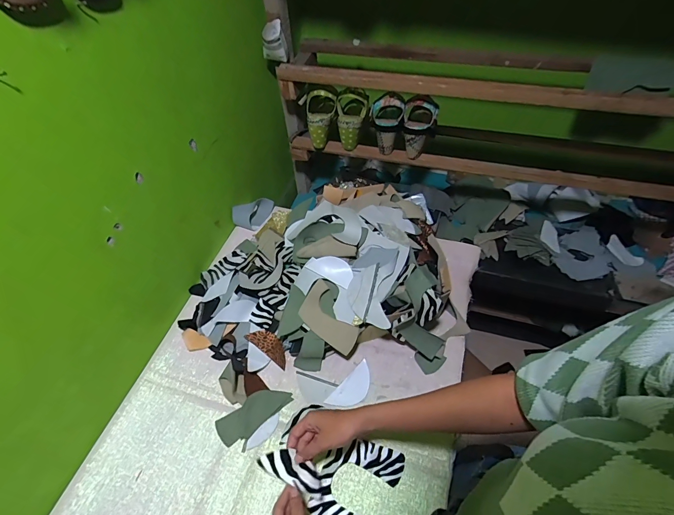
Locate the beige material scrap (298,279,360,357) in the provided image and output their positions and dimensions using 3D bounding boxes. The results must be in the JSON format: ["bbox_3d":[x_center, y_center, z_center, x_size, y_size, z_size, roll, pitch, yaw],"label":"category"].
[{"bbox_3d":[-0.015,0.118,0.662,0.079,0.011,0.136,-43,75,-6],"label":"beige material scrap"}]

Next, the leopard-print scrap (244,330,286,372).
[{"bbox_3d":[-0.136,0.178,0.702,0.101,0.021,0.039,30,59,22],"label":"leopard-print scrap"}]

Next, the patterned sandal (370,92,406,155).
[{"bbox_3d":[0.125,-0.334,0.872,0.079,0.128,0.059,4,51,6],"label":"patterned sandal"}]

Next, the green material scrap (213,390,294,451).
[{"bbox_3d":[-0.153,0.280,0.629,0.069,0.026,0.129,35,60,25],"label":"green material scrap"}]

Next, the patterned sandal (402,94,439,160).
[{"bbox_3d":[0.203,-0.320,0.857,0.084,0.135,0.064,9,52,9],"label":"patterned sandal"}]

